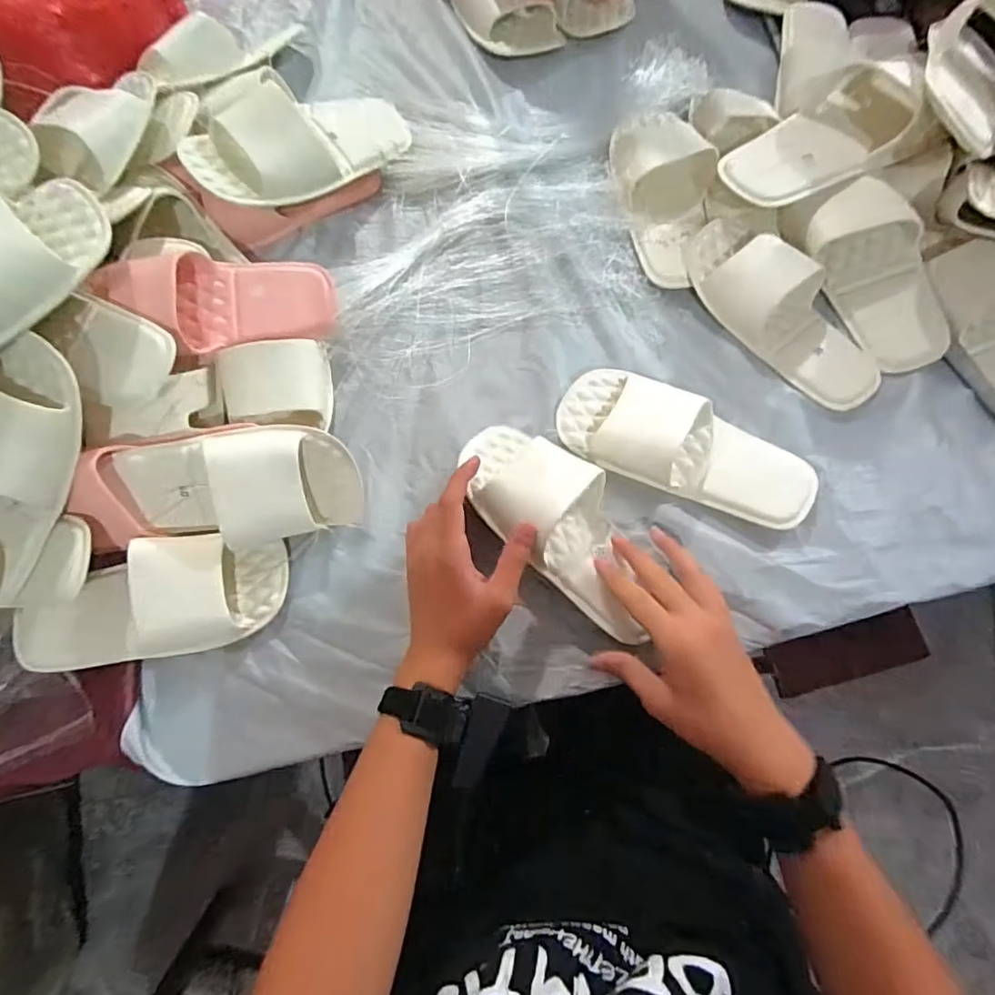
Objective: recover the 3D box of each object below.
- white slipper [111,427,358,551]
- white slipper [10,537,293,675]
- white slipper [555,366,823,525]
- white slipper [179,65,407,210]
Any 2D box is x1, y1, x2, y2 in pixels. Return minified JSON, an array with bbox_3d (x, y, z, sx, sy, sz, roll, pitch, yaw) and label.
[{"bbox_3d":[-0.226,-0.008,0.477,0.207,0.065,0.104,-6,112,-1],"label":"white slipper"},{"bbox_3d":[-0.305,0.090,0.471,0.232,0.052,0.096,-7,72,-1],"label":"white slipper"},{"bbox_3d":[0.171,-0.049,0.486,0.236,0.058,0.095,25,75,9],"label":"white slipper"},{"bbox_3d":[-0.205,-0.394,0.570,0.122,0.081,0.252,37,54,12],"label":"white slipper"}]

